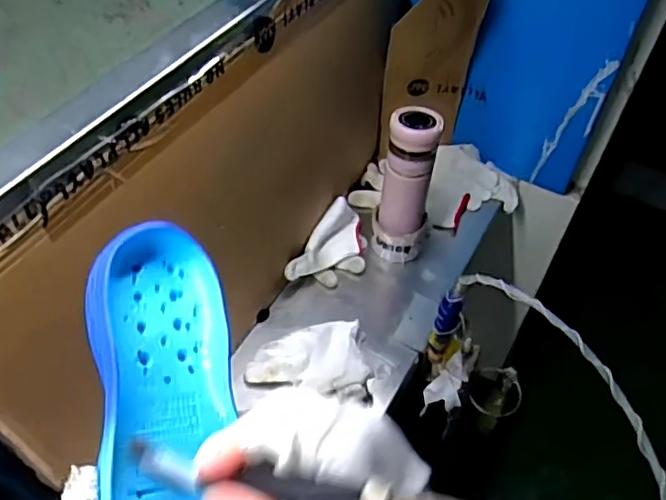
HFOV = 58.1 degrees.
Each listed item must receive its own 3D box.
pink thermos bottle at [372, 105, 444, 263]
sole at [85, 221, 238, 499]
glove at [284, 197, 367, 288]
[{"bbox_3d":[0.103,-0.082,0.856,0.078,0.233,0.069,9,48,5],"label":"pink thermos bottle"},{"bbox_3d":[-0.093,0.103,0.355,0.089,0.038,0.253,0,59,-34],"label":"sole"},{"bbox_3d":[0.004,0.005,0.898,0.080,0.063,0.163,24,51,18],"label":"glove"}]

